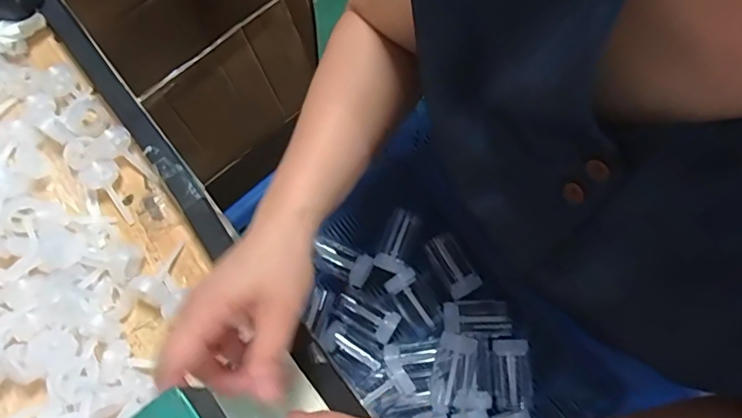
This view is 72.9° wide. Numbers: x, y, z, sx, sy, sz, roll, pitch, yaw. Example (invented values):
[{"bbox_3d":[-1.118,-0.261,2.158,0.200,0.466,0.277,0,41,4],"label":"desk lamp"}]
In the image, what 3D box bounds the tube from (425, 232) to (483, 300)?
[{"bbox_3d":[0.086,0.059,0.524,0.031,0.030,0.069,-25,58,-8],"label":"tube"}]

